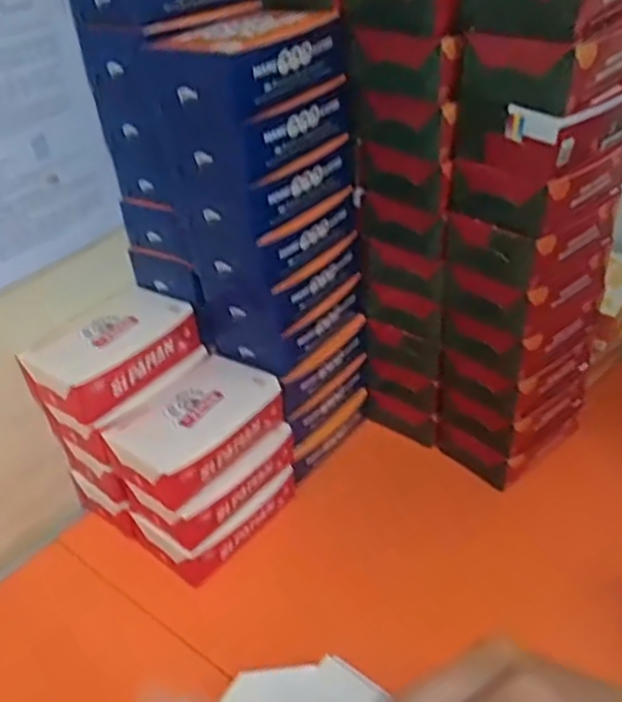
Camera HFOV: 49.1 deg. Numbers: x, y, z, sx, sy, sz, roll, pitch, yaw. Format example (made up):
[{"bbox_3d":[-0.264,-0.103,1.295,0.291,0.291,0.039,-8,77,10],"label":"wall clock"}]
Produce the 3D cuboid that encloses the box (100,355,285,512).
[{"bbox_3d":[-0.126,0.085,0.772,0.110,0.066,0.181,25,46,35],"label":"box"}]

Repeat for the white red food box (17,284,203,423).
[{"bbox_3d":[-0.233,-0.001,0.807,0.112,0.062,0.181,21,43,32],"label":"white red food box"}]

